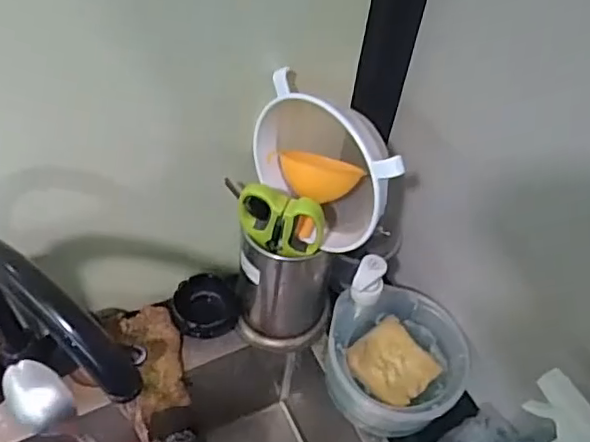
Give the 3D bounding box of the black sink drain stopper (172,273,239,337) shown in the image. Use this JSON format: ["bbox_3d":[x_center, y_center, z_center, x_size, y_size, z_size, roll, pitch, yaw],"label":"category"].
[{"bbox_3d":[-0.101,0.098,0.662,0.070,0.035,0.066,3,51,-4],"label":"black sink drain stopper"}]

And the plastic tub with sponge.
[{"bbox_3d":[0.105,0.150,0.614,0.143,0.075,0.142,3,51,-4],"label":"plastic tub with sponge"}]

